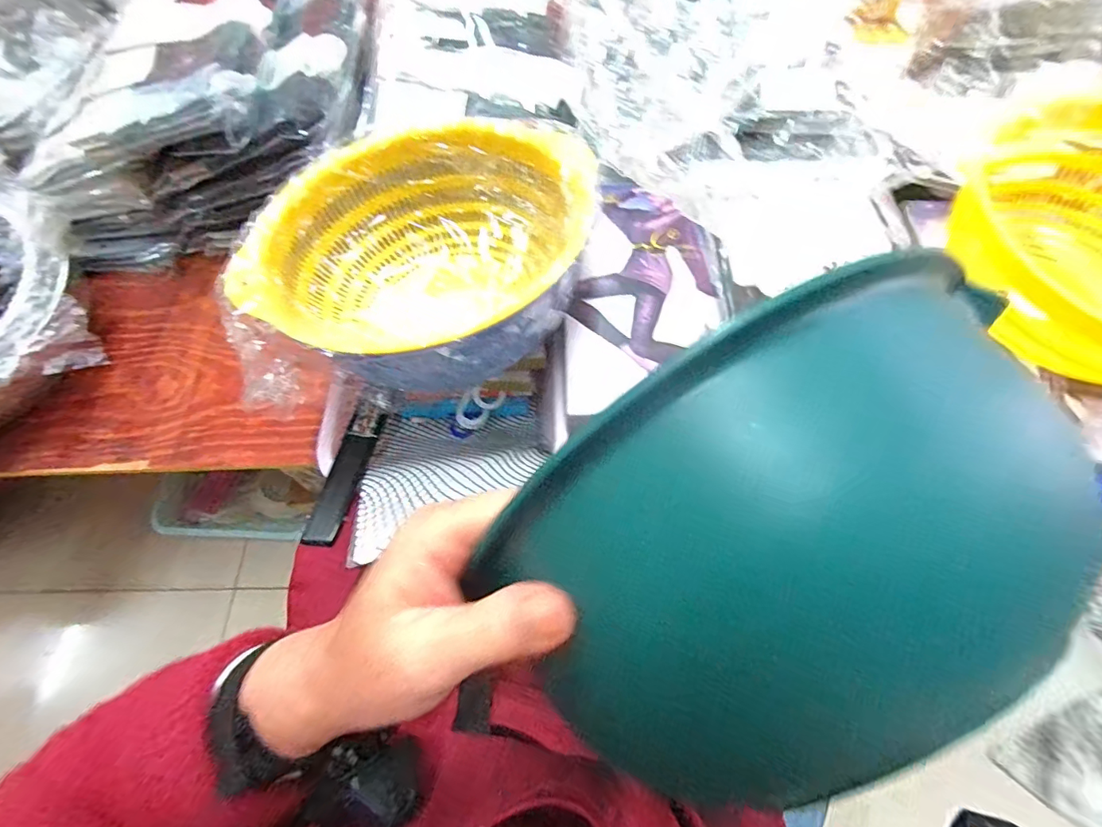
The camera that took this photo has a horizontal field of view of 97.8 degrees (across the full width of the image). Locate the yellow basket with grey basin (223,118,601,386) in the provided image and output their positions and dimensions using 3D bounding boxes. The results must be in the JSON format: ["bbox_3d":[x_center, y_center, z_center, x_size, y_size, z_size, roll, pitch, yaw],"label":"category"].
[{"bbox_3d":[-0.113,-0.147,0.440,0.246,0.121,0.264,0,65,1],"label":"yellow basket with grey basin"}]

